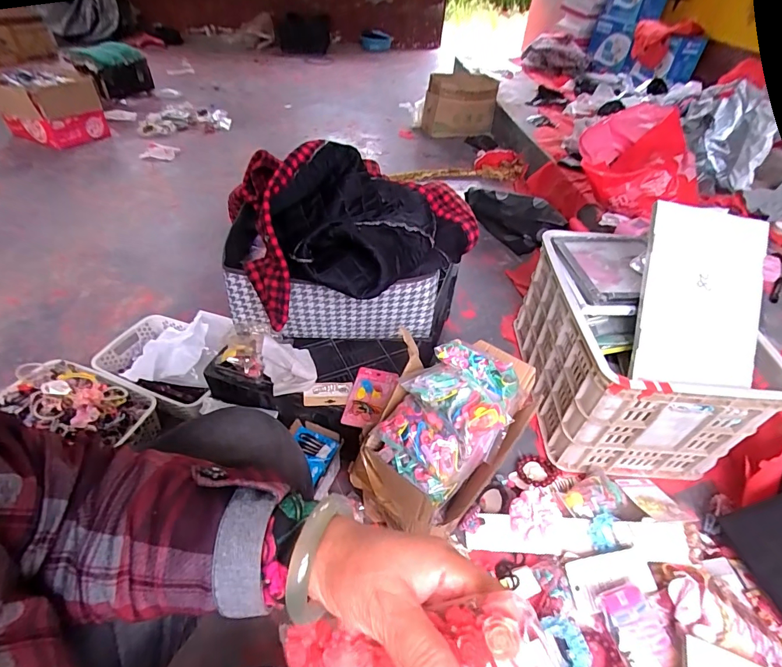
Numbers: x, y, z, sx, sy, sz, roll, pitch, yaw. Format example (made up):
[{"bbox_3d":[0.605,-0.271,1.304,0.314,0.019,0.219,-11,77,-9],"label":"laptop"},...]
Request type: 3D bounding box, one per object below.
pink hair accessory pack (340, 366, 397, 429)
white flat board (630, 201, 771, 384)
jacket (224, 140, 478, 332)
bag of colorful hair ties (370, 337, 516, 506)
[{"bbox_3d":[-0.040,0.116,0.774,0.077,0.024,0.140,14,45,9],"label":"pink hair accessory pack"},{"bbox_3d":[0.583,-0.071,0.775,0.210,0.013,0.343,12,84,3],"label":"white flat board"},{"bbox_3d":[-0.037,-0.202,0.729,0.232,0.198,0.414,37,52,28],"label":"jacket"},{"bbox_3d":[0.097,0.121,0.643,0.158,0.098,0.240,31,50,24],"label":"bag of colorful hair ties"}]

